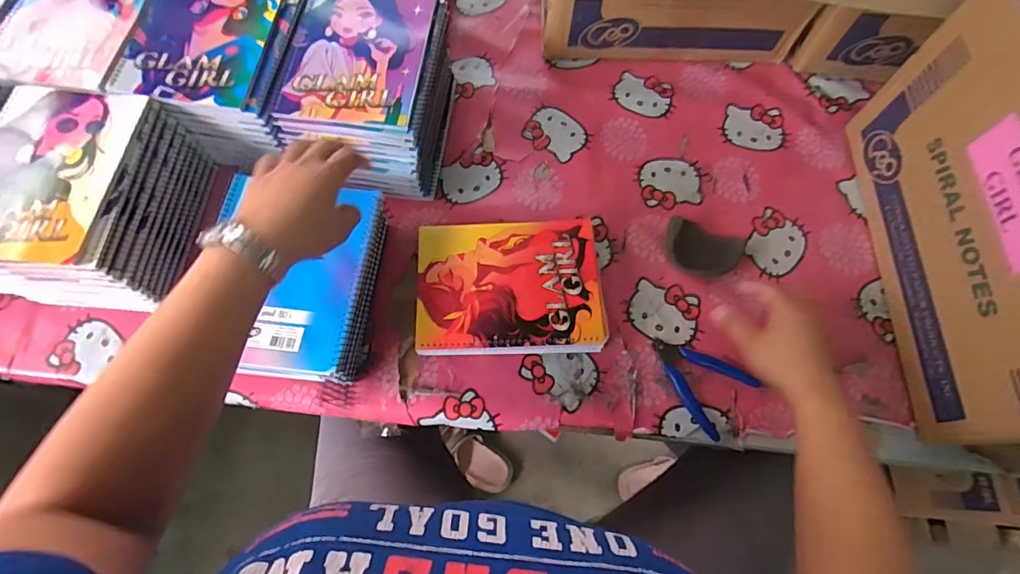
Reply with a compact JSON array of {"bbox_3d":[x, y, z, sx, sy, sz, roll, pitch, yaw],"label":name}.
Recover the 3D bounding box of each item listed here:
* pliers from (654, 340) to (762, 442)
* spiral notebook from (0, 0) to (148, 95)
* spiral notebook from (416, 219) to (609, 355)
[{"bbox_3d":[0.205,0.099,0.550,0.081,0.011,0.108,-43,75,-15],"label":"pliers"},{"bbox_3d":[-0.515,-0.314,0.584,0.163,0.008,0.200,4,69,1],"label":"spiral notebook"},{"bbox_3d":[0.002,0.002,0.570,0.204,0.036,0.152,-1,69,-1],"label":"spiral notebook"}]

